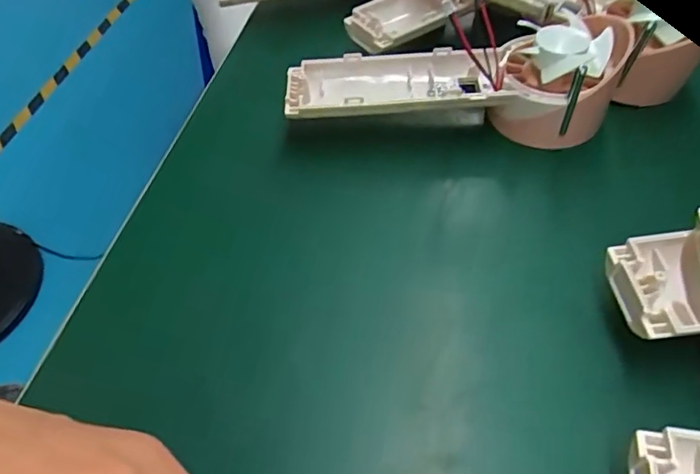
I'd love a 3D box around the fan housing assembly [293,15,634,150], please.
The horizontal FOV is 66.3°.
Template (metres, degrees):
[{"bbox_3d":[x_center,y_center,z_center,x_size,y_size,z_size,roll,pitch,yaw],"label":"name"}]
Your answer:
[{"bbox_3d":[0.054,-0.083,0.291,0.178,0.042,0.061,-3,51,2],"label":"fan housing assembly"}]

